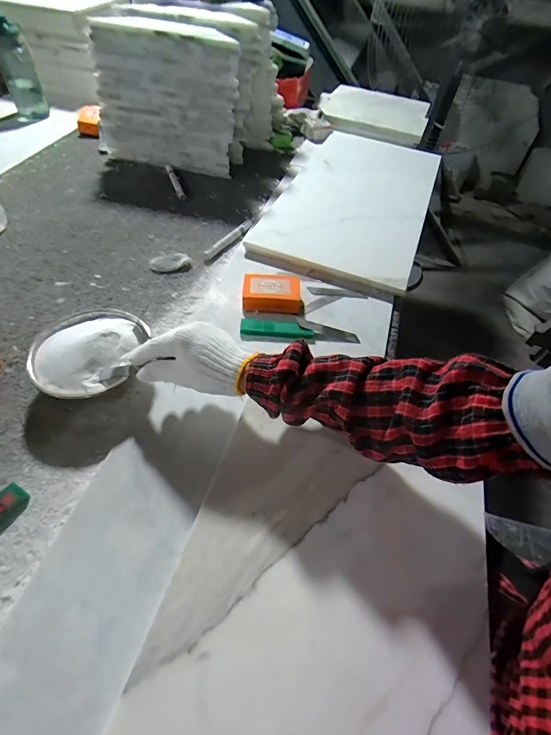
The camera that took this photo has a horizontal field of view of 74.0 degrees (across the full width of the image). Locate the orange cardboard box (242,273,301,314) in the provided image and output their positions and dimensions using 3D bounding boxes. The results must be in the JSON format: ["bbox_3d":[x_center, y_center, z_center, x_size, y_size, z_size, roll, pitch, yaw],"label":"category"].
[{"bbox_3d":[-0.006,-0.118,0.599,0.092,0.034,0.062,7,51,1],"label":"orange cardboard box"}]

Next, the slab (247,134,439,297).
[{"bbox_3d":[0.188,-0.397,0.840,0.320,0.040,0.612,20,52,11],"label":"slab"}]

